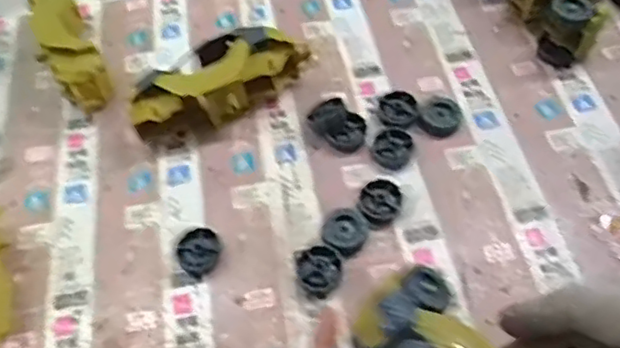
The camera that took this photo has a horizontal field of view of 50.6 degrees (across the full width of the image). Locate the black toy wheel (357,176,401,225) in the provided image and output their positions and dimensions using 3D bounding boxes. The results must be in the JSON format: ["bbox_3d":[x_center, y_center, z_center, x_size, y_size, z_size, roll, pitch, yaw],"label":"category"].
[{"bbox_3d":[0.059,0.023,0.555,0.035,0.008,0.041,7,57,9],"label":"black toy wheel"}]

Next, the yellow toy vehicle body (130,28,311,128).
[{"bbox_3d":[-0.087,-0.084,0.607,0.168,0.062,0.075,-34,60,-18],"label":"yellow toy vehicle body"}]

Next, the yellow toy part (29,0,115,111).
[{"bbox_3d":[-0.245,-0.125,0.662,0.055,0.053,0.167,-26,58,-13],"label":"yellow toy part"}]

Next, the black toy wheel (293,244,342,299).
[{"bbox_3d":[0.008,0.077,0.523,0.035,0.012,0.041,-6,56,0],"label":"black toy wheel"}]

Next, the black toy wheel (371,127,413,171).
[{"bbox_3d":[0.073,-0.022,0.580,0.034,0.009,0.043,4,57,6],"label":"black toy wheel"}]

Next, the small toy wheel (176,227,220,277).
[{"bbox_3d":[-0.091,0.064,0.539,0.036,0.009,0.036,-2,56,3],"label":"small toy wheel"}]

